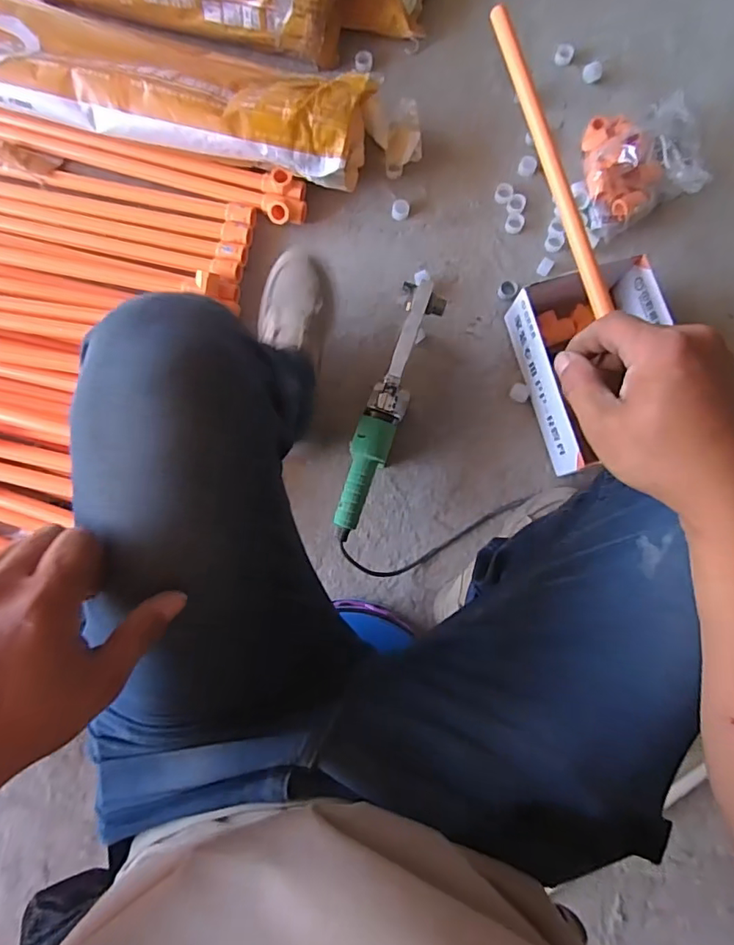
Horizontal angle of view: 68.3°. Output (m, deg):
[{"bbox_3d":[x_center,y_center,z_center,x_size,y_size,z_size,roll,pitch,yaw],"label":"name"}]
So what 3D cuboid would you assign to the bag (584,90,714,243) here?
[{"bbox_3d":[0.436,-0.498,0.860,0.169,0.093,0.202,-9,81,-3],"label":"bag"}]

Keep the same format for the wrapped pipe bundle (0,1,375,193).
[{"bbox_3d":[-1.348,-0.901,0.891,2.778,0.137,0.221,15,81,1],"label":"wrapped pipe bundle"}]

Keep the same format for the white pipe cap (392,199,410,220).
[{"bbox_3d":[0.057,-0.437,0.900,0.027,0.023,0.031,5,81,0],"label":"white pipe cap"}]

